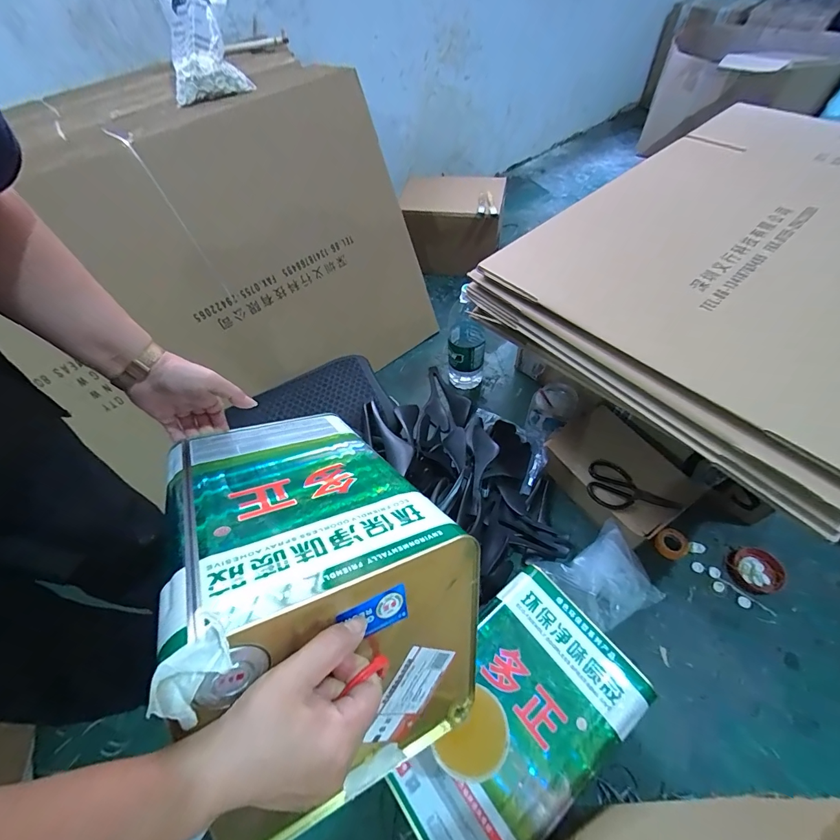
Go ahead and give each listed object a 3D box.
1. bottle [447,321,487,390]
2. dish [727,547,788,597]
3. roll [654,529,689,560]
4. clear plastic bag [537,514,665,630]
[{"bbox_3d":[0.133,-0.179,1.141,0.105,0.194,0.108,1,56,6],"label":"bottle"},{"bbox_3d":[0.695,0.313,0.806,0.102,0.022,0.089,-13,55,-4],"label":"dish"},{"bbox_3d":[0.549,0.271,0.850,0.064,0.024,0.060,-2,55,3],"label":"roll"},{"bbox_3d":[0.380,0.320,0.790,0.169,0.076,0.166,-27,58,-13],"label":"clear plastic bag"}]

